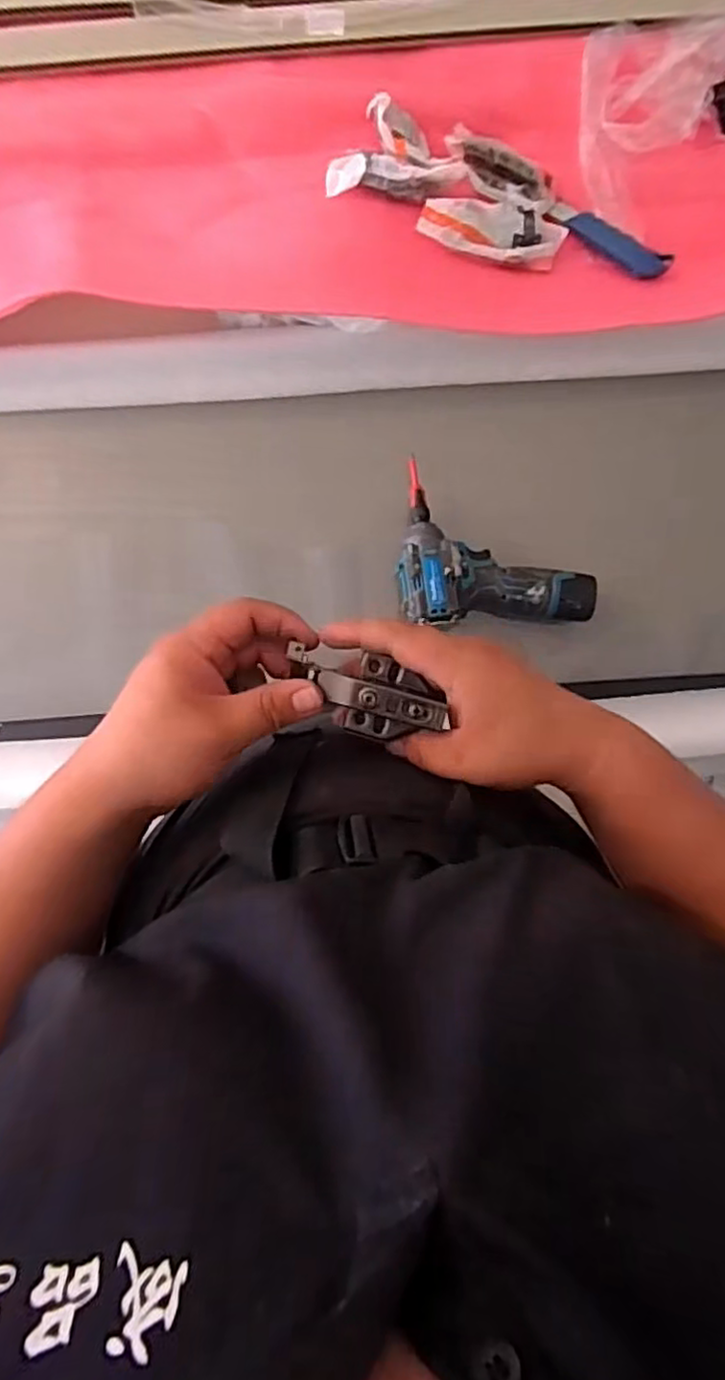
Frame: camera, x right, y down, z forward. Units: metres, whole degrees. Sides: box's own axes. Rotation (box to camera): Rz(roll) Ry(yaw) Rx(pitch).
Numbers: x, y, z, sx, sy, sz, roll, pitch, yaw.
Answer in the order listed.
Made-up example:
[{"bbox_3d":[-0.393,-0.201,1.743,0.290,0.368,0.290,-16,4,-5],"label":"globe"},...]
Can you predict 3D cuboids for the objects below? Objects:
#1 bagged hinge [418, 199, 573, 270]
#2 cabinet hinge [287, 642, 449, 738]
[{"bbox_3d":[0.140,-0.472,0.692,0.158,0.025,0.058,0,88,-16],"label":"bagged hinge"},{"bbox_3d":[0.002,0.003,0.385,0.092,0.028,0.043,19,88,4],"label":"cabinet hinge"}]

